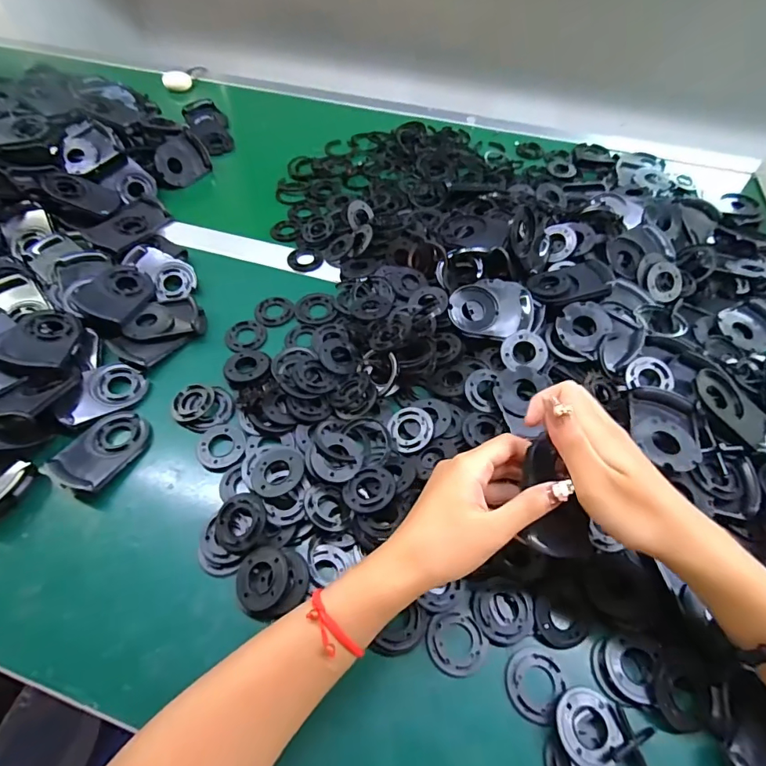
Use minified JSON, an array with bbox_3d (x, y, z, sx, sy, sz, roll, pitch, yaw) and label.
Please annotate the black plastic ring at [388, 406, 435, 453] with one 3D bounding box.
[{"bbox_3d":[0.027,0.042,0.428,0.039,0.004,0.044,-31,57,1],"label":"black plastic ring"}]

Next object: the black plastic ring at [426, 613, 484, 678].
[{"bbox_3d":[0.053,0.190,0.335,0.041,0.007,0.040,0,54,-1],"label":"black plastic ring"}]

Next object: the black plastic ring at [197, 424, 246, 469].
[{"bbox_3d":[-0.150,0.057,0.427,0.042,0.005,0.046,-15,56,-11],"label":"black plastic ring"}]

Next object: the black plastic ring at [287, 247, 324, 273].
[{"bbox_3d":[-0.098,-0.156,0.579,0.044,0.005,0.042,0,54,-1],"label":"black plastic ring"}]

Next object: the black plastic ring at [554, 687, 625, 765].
[{"bbox_3d":[0.135,0.227,0.303,0.043,0.012,0.043,0,54,-1],"label":"black plastic ring"}]

